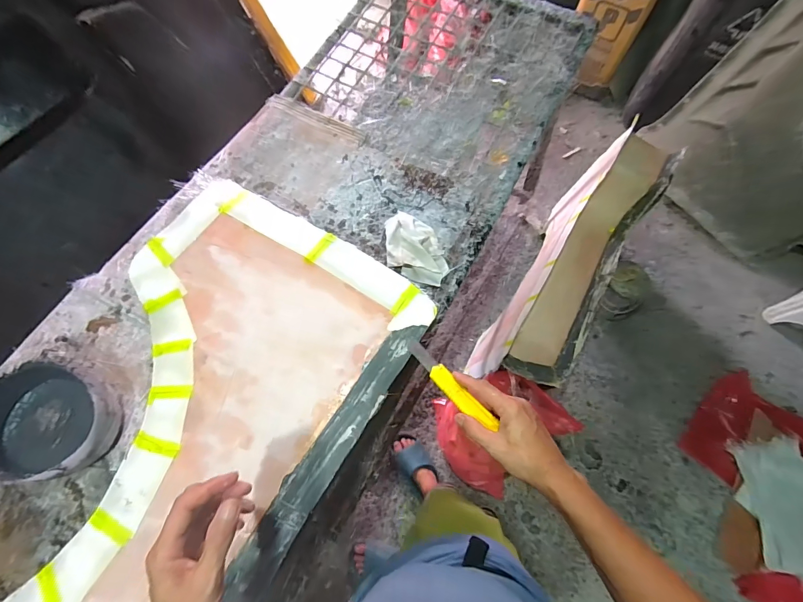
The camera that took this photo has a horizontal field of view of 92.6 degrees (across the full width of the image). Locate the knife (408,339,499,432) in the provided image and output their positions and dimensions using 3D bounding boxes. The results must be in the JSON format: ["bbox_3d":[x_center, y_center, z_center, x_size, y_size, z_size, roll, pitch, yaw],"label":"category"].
[{"bbox_3d":[0.060,0.105,0.487,0.021,0.011,0.144,-39,65,-15],"label":"knife"}]

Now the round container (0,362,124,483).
[{"bbox_3d":[-0.561,0.196,0.622,0.166,0.102,0.166,0,68,-1],"label":"round container"}]

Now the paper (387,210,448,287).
[{"bbox_3d":[0.029,-0.109,0.779,0.118,0.030,0.153,0,68,-1],"label":"paper"}]

